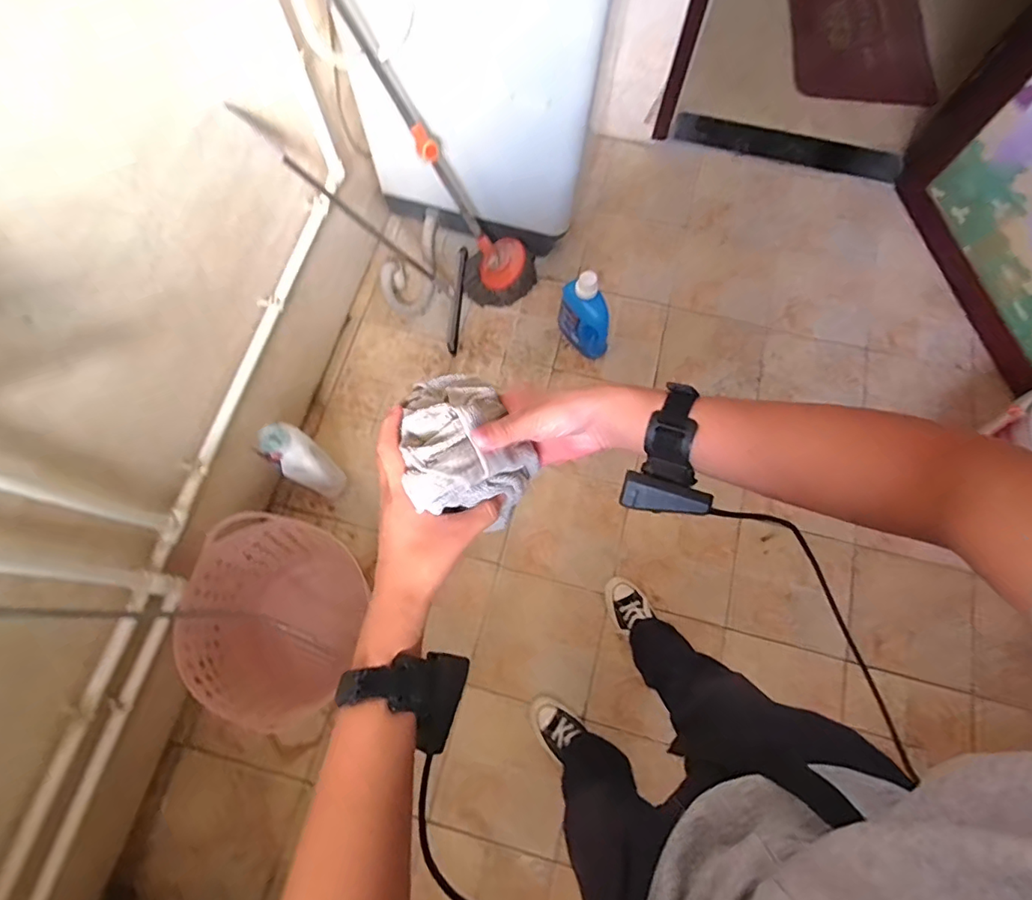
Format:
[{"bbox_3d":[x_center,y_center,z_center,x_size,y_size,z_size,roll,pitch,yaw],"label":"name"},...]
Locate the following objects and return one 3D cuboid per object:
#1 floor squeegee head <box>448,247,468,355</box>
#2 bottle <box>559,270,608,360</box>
[{"bbox_3d":[-0.182,-0.470,1.683,0.028,0.049,0.346,6,73,1],"label":"floor squeegee head"},{"bbox_3d":[0.200,-0.376,1.525,0.074,0.260,0.169,-41,78,-12],"label":"bottle"}]

